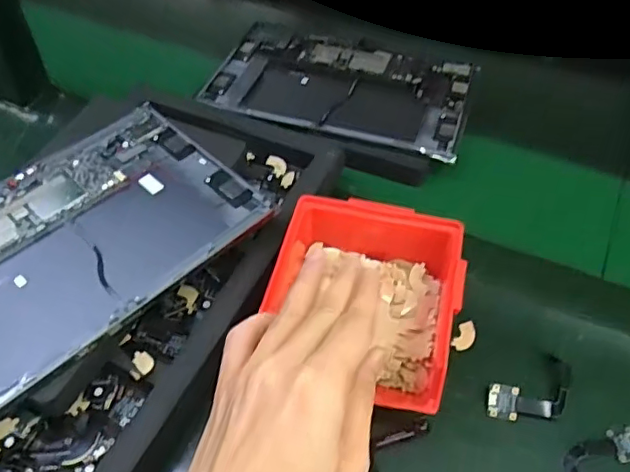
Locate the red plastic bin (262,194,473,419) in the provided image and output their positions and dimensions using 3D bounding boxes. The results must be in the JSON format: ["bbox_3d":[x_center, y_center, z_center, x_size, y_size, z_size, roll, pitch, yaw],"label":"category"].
[{"bbox_3d":[0.034,0.041,0.394,0.122,0.058,0.128,14,54,11],"label":"red plastic bin"}]

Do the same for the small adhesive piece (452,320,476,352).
[{"bbox_3d":[0.110,0.073,0.415,0.014,0.004,0.025,26,57,19],"label":"small adhesive piece"}]

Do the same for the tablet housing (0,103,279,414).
[{"bbox_3d":[-0.177,0.006,0.404,0.168,0.008,0.253,38,62,25],"label":"tablet housing"}]

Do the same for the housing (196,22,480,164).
[{"bbox_3d":[0.029,-0.153,0.576,0.252,0.011,0.151,15,54,11],"label":"housing"}]

